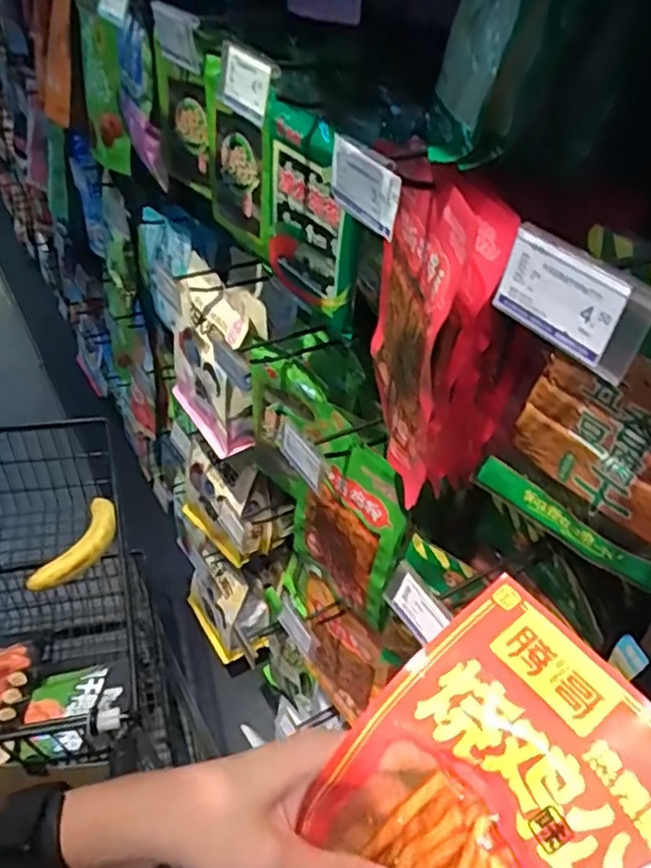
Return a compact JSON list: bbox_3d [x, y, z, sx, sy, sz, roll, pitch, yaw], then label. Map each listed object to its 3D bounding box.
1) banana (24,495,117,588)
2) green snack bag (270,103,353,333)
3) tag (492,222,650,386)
[{"bbox_3d":[-0.386,0.173,1.040,0.073,0.037,0.183,13,44,9],"label":"banana"},{"bbox_3d":[-0.015,-0.203,0.635,0.022,0.181,0.129,-23,49,-26],"label":"green snack bag"},{"bbox_3d":[0.114,-0.061,0.305,0.006,0.045,0.079,-13,43,-32],"label":"tag"}]

